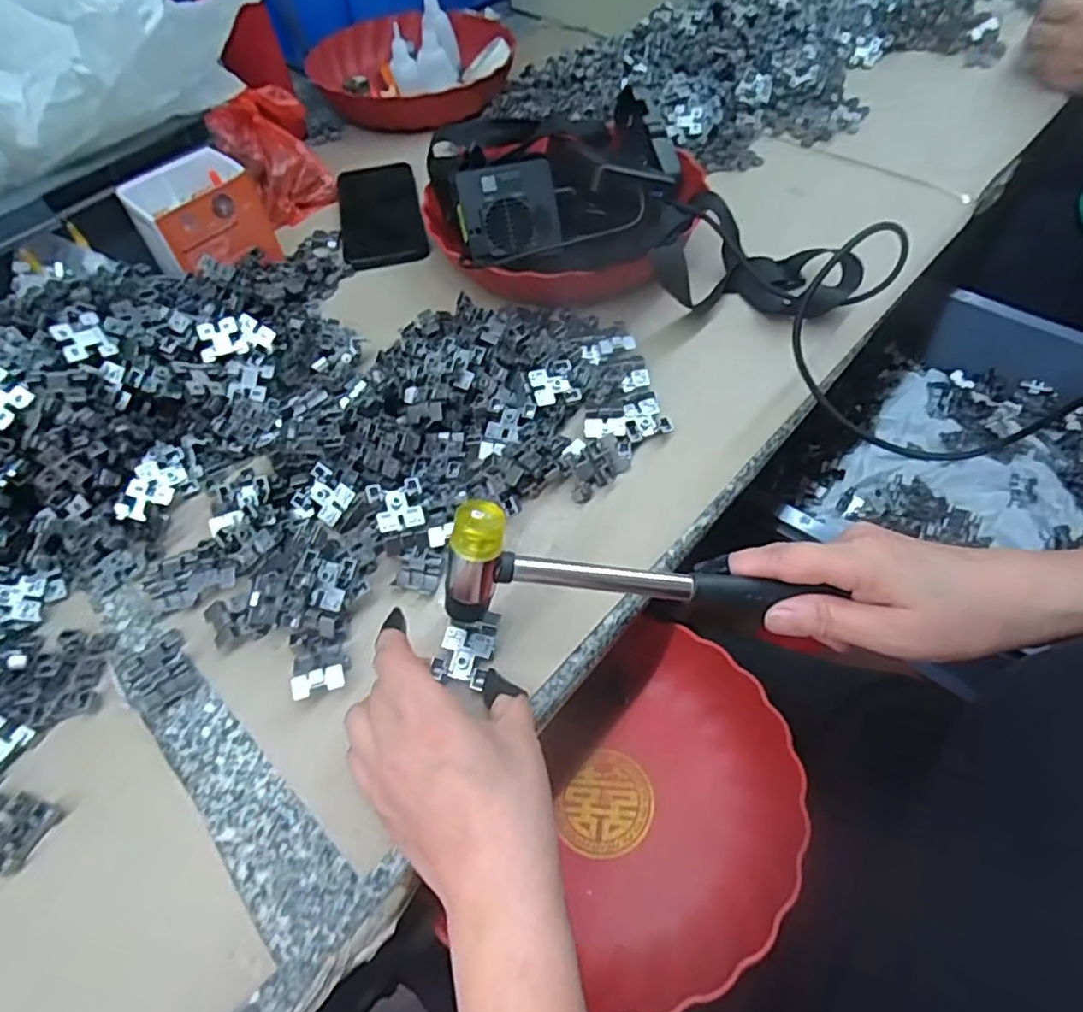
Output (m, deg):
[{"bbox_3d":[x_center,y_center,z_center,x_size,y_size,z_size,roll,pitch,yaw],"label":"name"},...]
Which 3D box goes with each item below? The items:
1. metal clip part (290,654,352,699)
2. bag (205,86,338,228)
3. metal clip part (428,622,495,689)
[{"bbox_3d":[-0.123,0.094,0.350,0.029,0.018,0.026,-14,56,-6],"label":"metal clip part"},{"bbox_3d":[-0.265,-0.350,0.625,0.088,0.075,0.115,-22,57,-11],"label":"bag"},{"bbox_3d":[-0.043,0.082,0.350,0.029,0.007,0.034,11,57,11],"label":"metal clip part"}]

